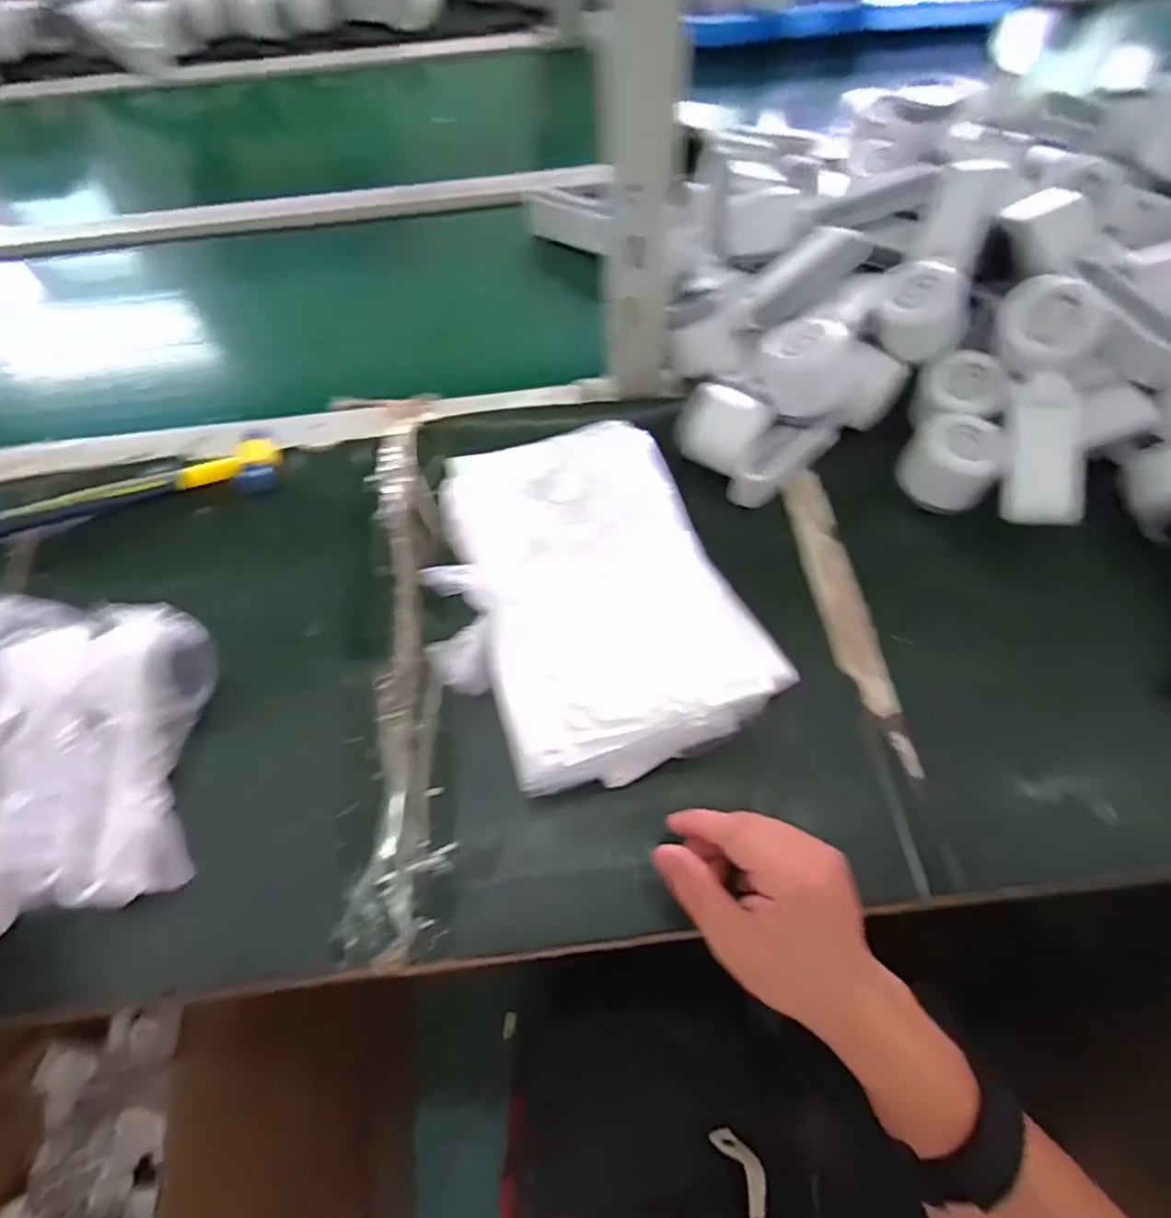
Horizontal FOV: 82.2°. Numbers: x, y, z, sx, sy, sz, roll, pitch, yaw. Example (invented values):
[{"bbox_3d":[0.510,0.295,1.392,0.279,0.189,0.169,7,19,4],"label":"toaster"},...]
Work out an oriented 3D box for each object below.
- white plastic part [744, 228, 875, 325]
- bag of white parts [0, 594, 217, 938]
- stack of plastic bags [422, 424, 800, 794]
[{"bbox_3d":[0.173,-0.268,0.540,0.099,0.034,0.040,-36,63,7],"label":"white plastic part"},{"bbox_3d":[-0.374,0.096,0.406,0.238,0.070,0.190,-7,61,0],"label":"bag of white parts"},{"bbox_3d":[-0.005,-0.005,0.451,0.198,0.063,0.238,-23,63,-10],"label":"stack of plastic bags"}]

